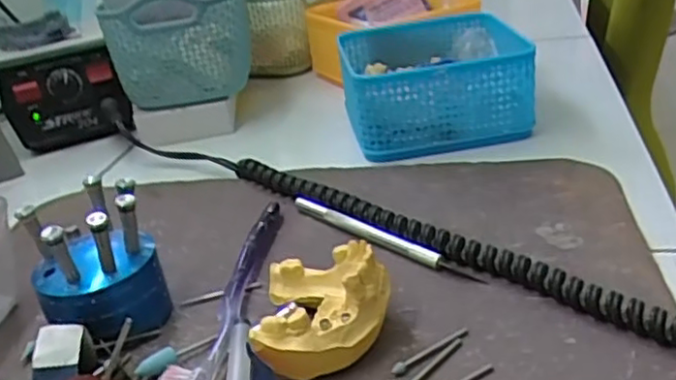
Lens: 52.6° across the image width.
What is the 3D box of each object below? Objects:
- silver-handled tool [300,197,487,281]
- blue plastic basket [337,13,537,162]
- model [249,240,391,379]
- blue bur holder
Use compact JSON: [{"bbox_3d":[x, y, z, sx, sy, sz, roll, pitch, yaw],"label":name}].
[{"bbox_3d":[0.021,0.025,0.383,0.007,0.009,0.135,-29,34,-36],"label":"silver-handled tool"},{"bbox_3d":[0.070,-0.083,0.530,0.128,0.065,0.130,-9,27,-3],"label":"blue plastic basket"},{"bbox_3d":[-0.005,0.050,0.307,0.058,0.037,0.072,-6,27,4],"label":"model"},{"bbox_3d":[-0.116,0.037,0.328,0.057,0.071,0.046,-17,28,-17],"label":"blue bur holder"}]

